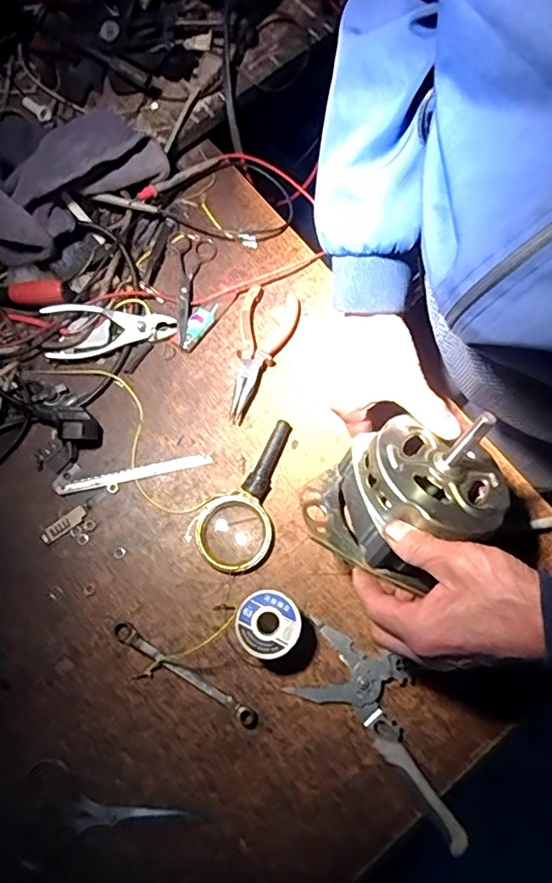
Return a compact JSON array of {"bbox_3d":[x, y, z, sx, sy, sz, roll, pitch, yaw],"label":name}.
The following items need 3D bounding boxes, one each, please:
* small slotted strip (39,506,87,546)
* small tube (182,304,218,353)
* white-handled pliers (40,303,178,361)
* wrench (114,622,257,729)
[{"bbox_3d":[-0.196,0.078,0.506,0.047,0.007,0.013,-35,79,-9],"label":"small slotted strip"},{"bbox_3d":[-0.080,-0.121,0.557,0.019,0.014,0.059,31,77,6],"label":"small tube"},{"bbox_3d":[-0.165,-0.116,0.545,0.125,0.024,0.050,-12,76,-4],"label":"white-handled pliers"},{"bbox_3d":[-0.078,0.199,0.466,0.143,0.008,0.015,33,77,7],"label":"wrench"}]

